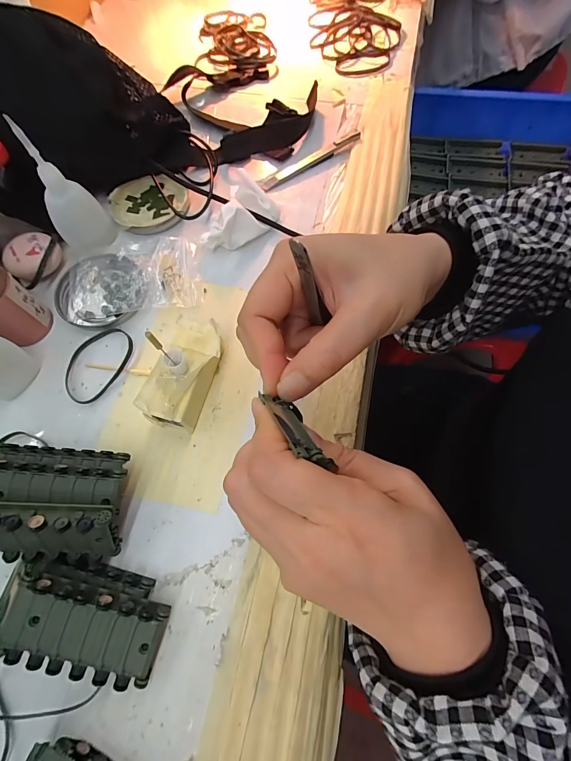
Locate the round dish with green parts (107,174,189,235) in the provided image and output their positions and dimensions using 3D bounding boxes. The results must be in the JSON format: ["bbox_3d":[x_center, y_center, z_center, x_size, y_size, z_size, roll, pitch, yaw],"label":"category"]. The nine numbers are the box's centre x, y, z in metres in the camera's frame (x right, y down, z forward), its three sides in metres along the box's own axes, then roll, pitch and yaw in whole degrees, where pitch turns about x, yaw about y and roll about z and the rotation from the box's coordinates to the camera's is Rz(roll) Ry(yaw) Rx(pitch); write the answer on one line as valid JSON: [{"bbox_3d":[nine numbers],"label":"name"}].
[{"bbox_3d":[-0.140,-0.181,0.354,0.078,0.015,0.075,-1,68,1],"label":"round dish with green parts"}]

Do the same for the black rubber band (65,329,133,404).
[{"bbox_3d":[-0.161,-0.016,0.291,0.047,0.004,0.070,32,72,13],"label":"black rubber band"}]

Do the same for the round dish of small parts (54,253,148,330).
[{"bbox_3d":[-0.170,-0.083,0.312,0.081,0.011,0.077,-1,68,1],"label":"round dish of small parts"}]

